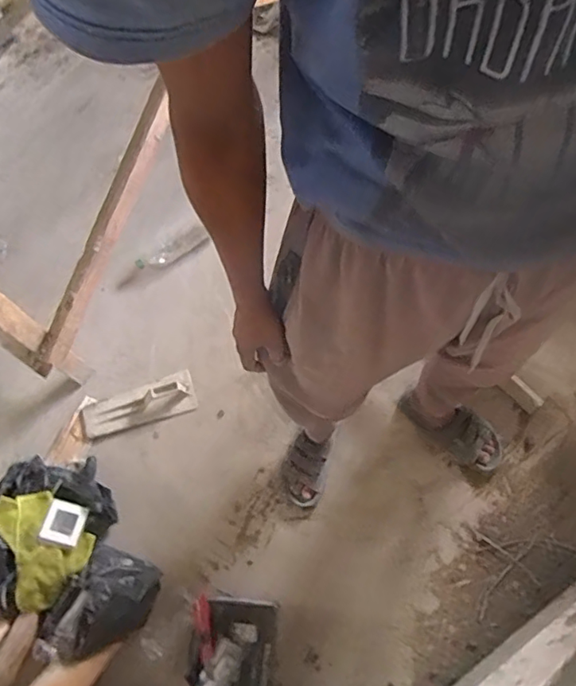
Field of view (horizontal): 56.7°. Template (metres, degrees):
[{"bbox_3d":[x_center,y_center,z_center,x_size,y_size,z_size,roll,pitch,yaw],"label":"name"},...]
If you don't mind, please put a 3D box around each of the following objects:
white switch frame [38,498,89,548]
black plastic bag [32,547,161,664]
[{"bbox_3d":[-0.537,0.427,1.273,0.097,0.013,0.091,14,70,9],"label":"white switch frame"},{"bbox_3d":[-0.433,0.599,1.205,0.196,0.142,0.270,34,74,16],"label":"black plastic bag"}]

